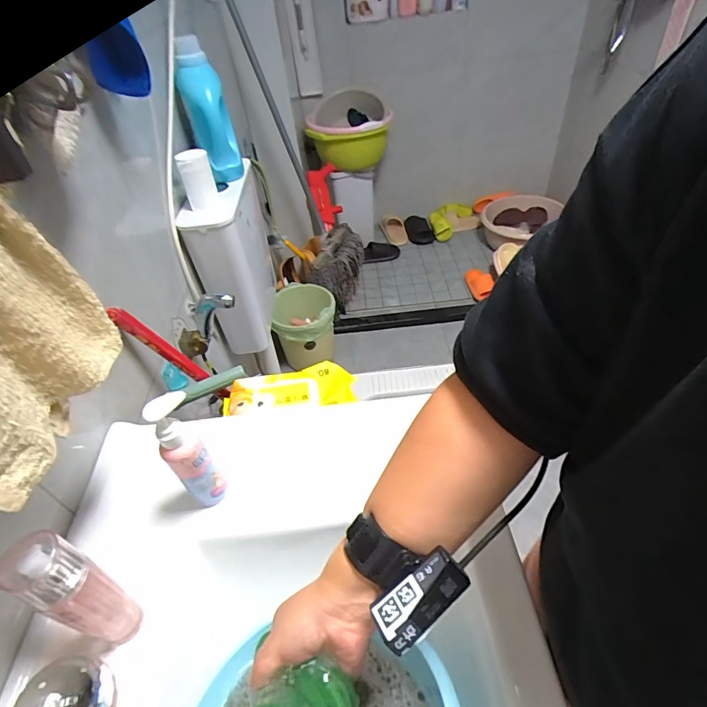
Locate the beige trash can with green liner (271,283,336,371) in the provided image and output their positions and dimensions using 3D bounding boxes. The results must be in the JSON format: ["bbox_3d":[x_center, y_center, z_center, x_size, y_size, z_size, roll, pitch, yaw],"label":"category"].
[{"bbox_3d":[-0.181,-0.107,1.655,0.240,0.225,0.248,-12,45,-4],"label":"beige trash can with green liner"}]

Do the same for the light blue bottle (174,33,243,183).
[{"bbox_3d":[-0.292,-0.481,0.871,0.067,0.247,0.071,-31,49,-22],"label":"light blue bottle"}]

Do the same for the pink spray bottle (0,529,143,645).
[{"bbox_3d":[-0.229,0.207,0.369,0.039,0.158,0.046,20,51,25],"label":"pink spray bottle"}]

